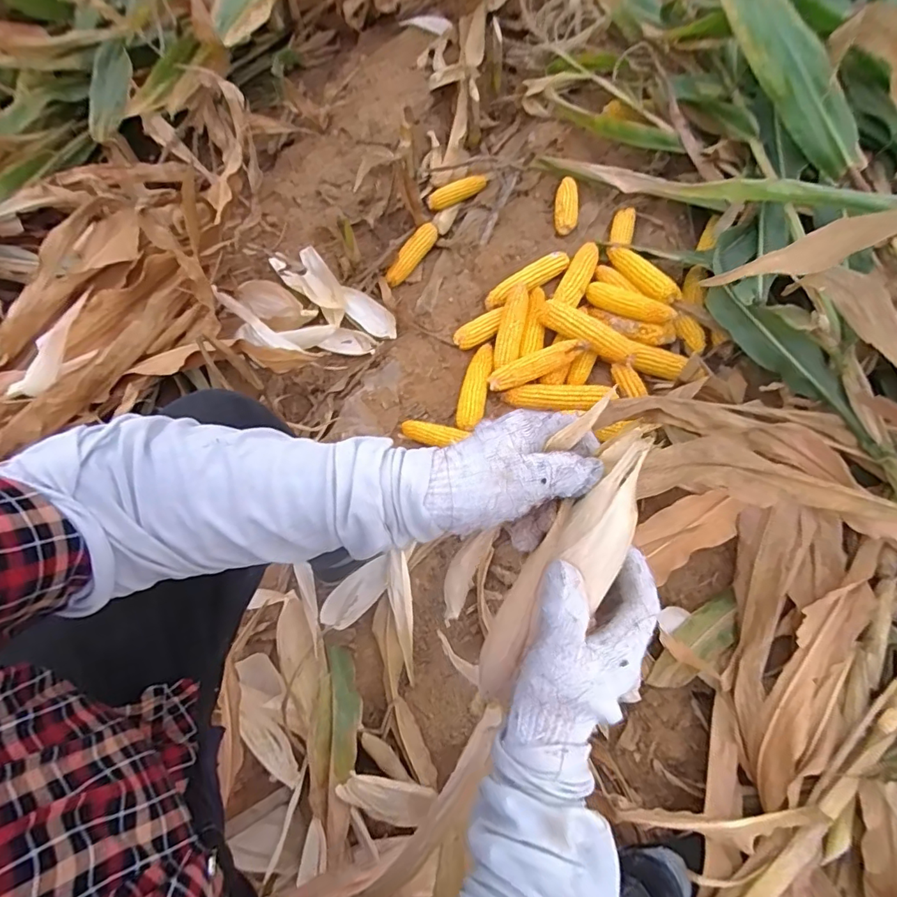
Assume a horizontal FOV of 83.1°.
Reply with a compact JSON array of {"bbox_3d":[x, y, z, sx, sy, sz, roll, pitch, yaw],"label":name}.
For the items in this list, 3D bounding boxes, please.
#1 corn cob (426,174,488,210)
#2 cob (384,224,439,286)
[{"bbox_3d":[0.022,-0.622,1.237,0.152,0.043,0.041,-20,66,-4],"label":"corn cob"},{"bbox_3d":[-0.083,-0.446,1.162,0.039,0.049,0.173,34,73,17],"label":"cob"}]

